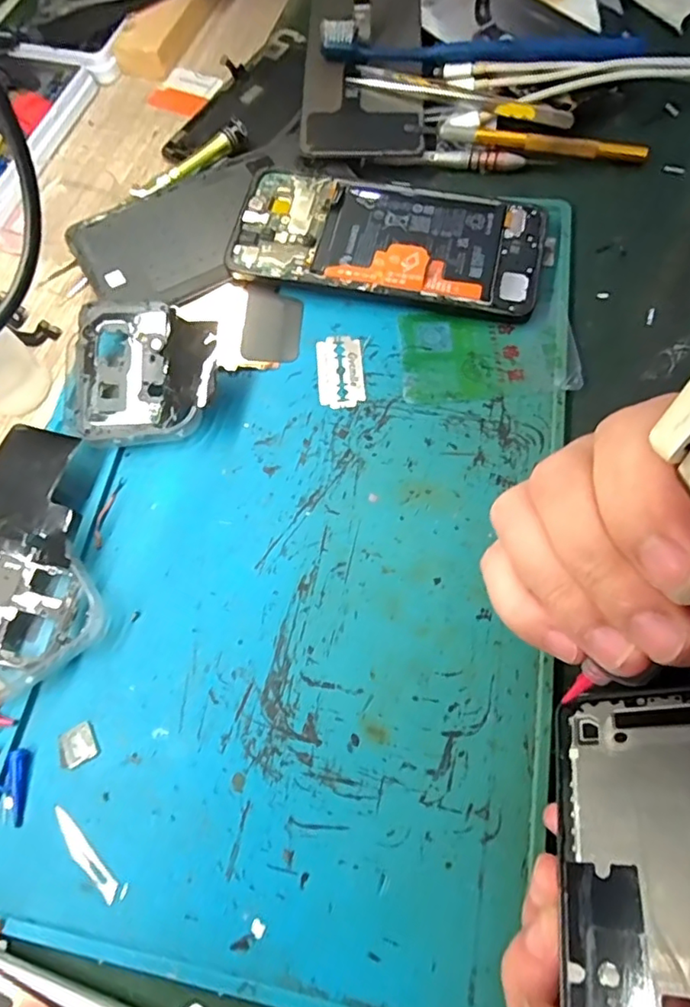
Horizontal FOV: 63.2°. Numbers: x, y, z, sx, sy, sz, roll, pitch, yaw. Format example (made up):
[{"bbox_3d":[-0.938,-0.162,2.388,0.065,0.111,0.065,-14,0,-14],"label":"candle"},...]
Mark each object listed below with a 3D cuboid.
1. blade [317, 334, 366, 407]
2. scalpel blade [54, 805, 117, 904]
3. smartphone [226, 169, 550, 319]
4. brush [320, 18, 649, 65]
[{"bbox_3d":[-0.002,-0.067,0.282,0.023,0.004,0.042,-5,68,2],"label":"blade"},{"bbox_3d":[-0.099,0.132,0.213,0.039,0.004,0.006,42,67,17],"label":"scalpel blade"},{"bbox_3d":[0.023,-0.142,0.297,0.159,0.016,0.074,12,70,9],"label":"smartphone"},{"bbox_3d":[0.078,-0.270,0.335,0.185,0.021,0.014,8,70,7],"label":"brush"}]

